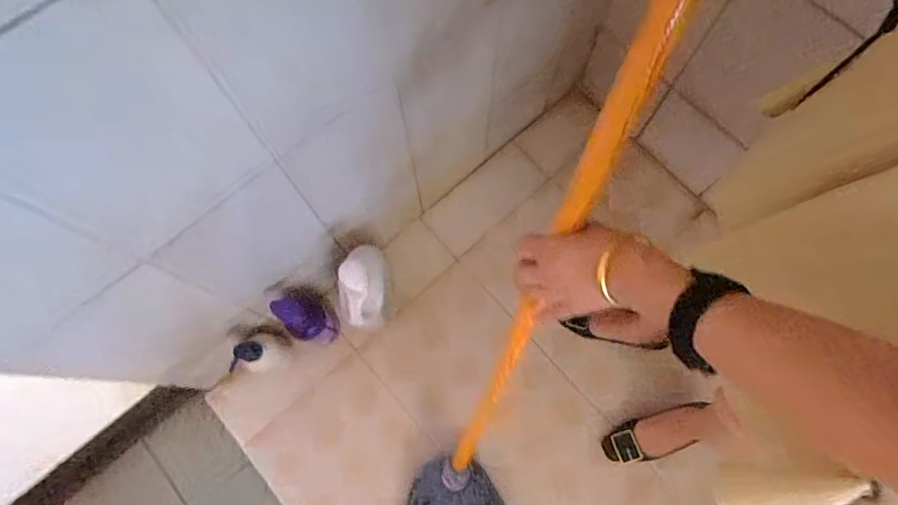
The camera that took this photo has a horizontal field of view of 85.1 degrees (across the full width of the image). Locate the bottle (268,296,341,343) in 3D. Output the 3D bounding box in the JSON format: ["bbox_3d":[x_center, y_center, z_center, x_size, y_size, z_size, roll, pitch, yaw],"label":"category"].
[{"bbox_3d":[-0.269,0.134,0.958,0.079,0.250,0.073,0,73,1],"label":"bottle"}]

